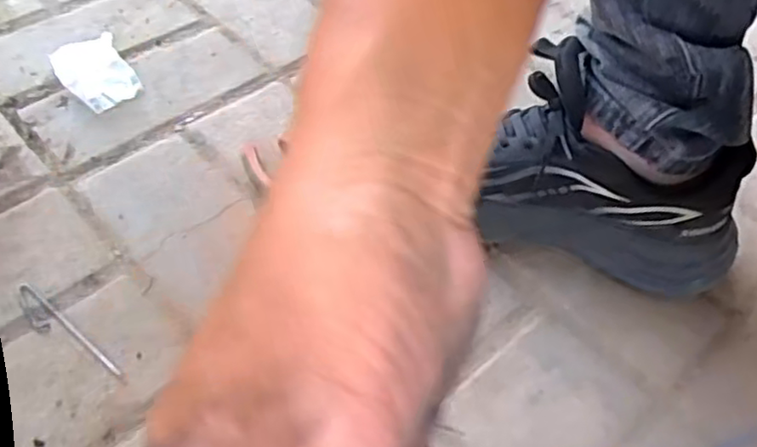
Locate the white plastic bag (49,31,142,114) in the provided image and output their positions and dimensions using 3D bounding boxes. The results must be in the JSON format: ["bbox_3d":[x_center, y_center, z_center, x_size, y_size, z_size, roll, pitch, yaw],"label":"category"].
[{"bbox_3d":[-0.234,-0.125,0.547,0.053,0.018,0.071,-30,60,-26],"label":"white plastic bag"}]

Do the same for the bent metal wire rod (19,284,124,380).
[{"bbox_3d":[-0.195,0.069,0.405,0.096,0.004,0.016,34,55,20],"label":"bent metal wire rod"}]

